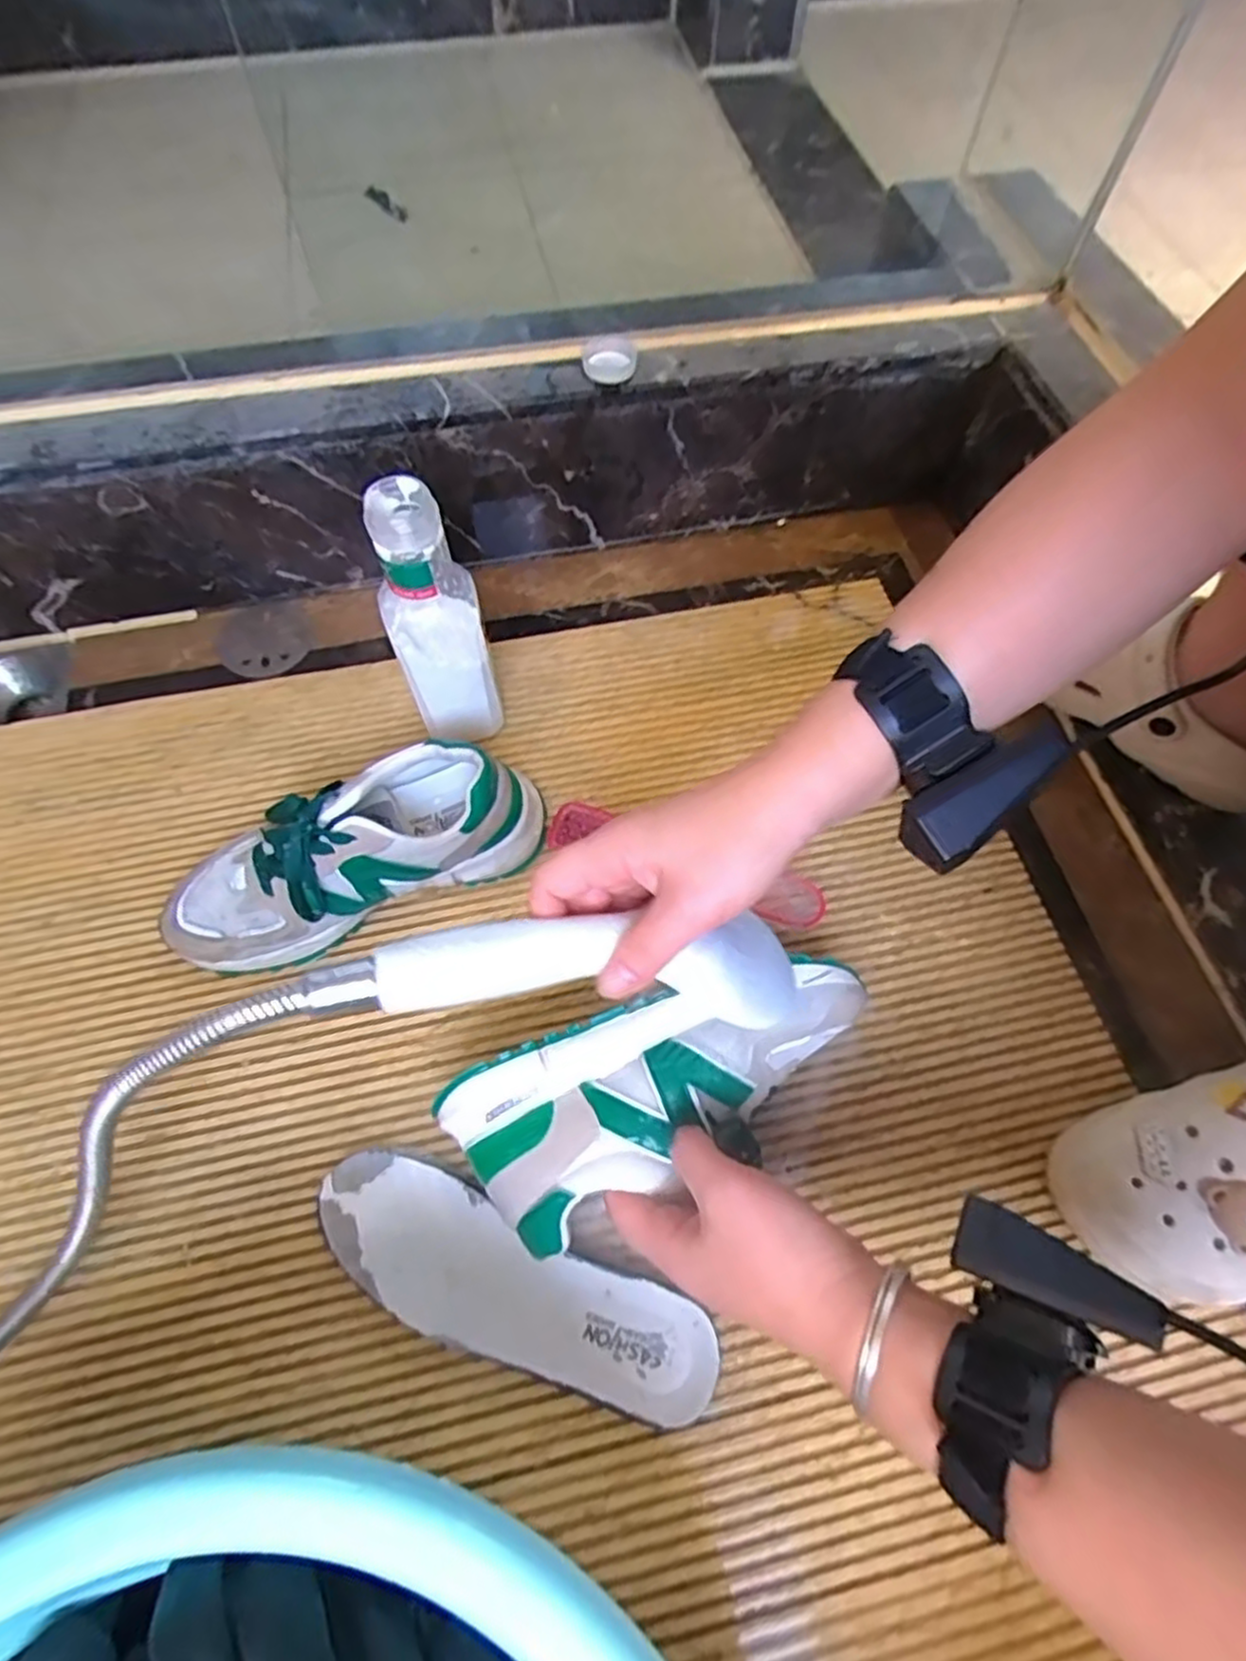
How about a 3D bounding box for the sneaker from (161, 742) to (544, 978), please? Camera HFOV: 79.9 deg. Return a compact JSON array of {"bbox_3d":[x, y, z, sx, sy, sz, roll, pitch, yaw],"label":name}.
[{"bbox_3d":[-0.170,0.006,0.477,0.237,0.089,0.086,-23,66,-12],"label":"sneaker"}]

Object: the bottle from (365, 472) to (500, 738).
[{"bbox_3d":[-0.121,-0.129,0.492,0.057,0.204,0.052,-17,65,-10],"label":"bottle"}]

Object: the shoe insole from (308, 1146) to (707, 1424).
[{"bbox_3d":[-0.064,0.249,0.407,0.227,0.016,0.069,22,65,10],"label":"shoe insole"}]

